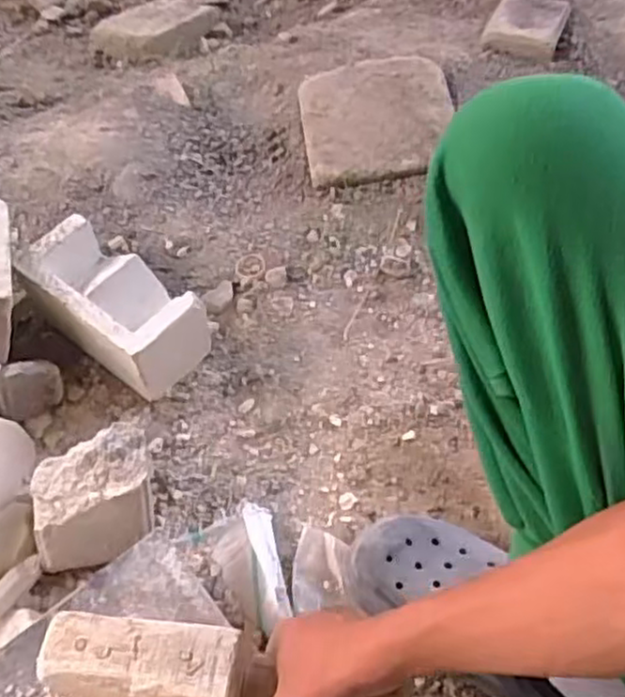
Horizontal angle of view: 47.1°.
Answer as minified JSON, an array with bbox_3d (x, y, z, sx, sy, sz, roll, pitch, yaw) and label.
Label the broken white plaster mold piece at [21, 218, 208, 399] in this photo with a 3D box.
[{"bbox_3d":[-0.223,-0.049,0.808,0.195,0.101,0.103,31,64,24],"label":"broken white plaster mold piece"}]

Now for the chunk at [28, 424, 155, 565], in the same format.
[{"bbox_3d":[-0.204,0.139,0.677,0.114,0.066,0.100,-14,55,-3],"label":"chunk"}]

